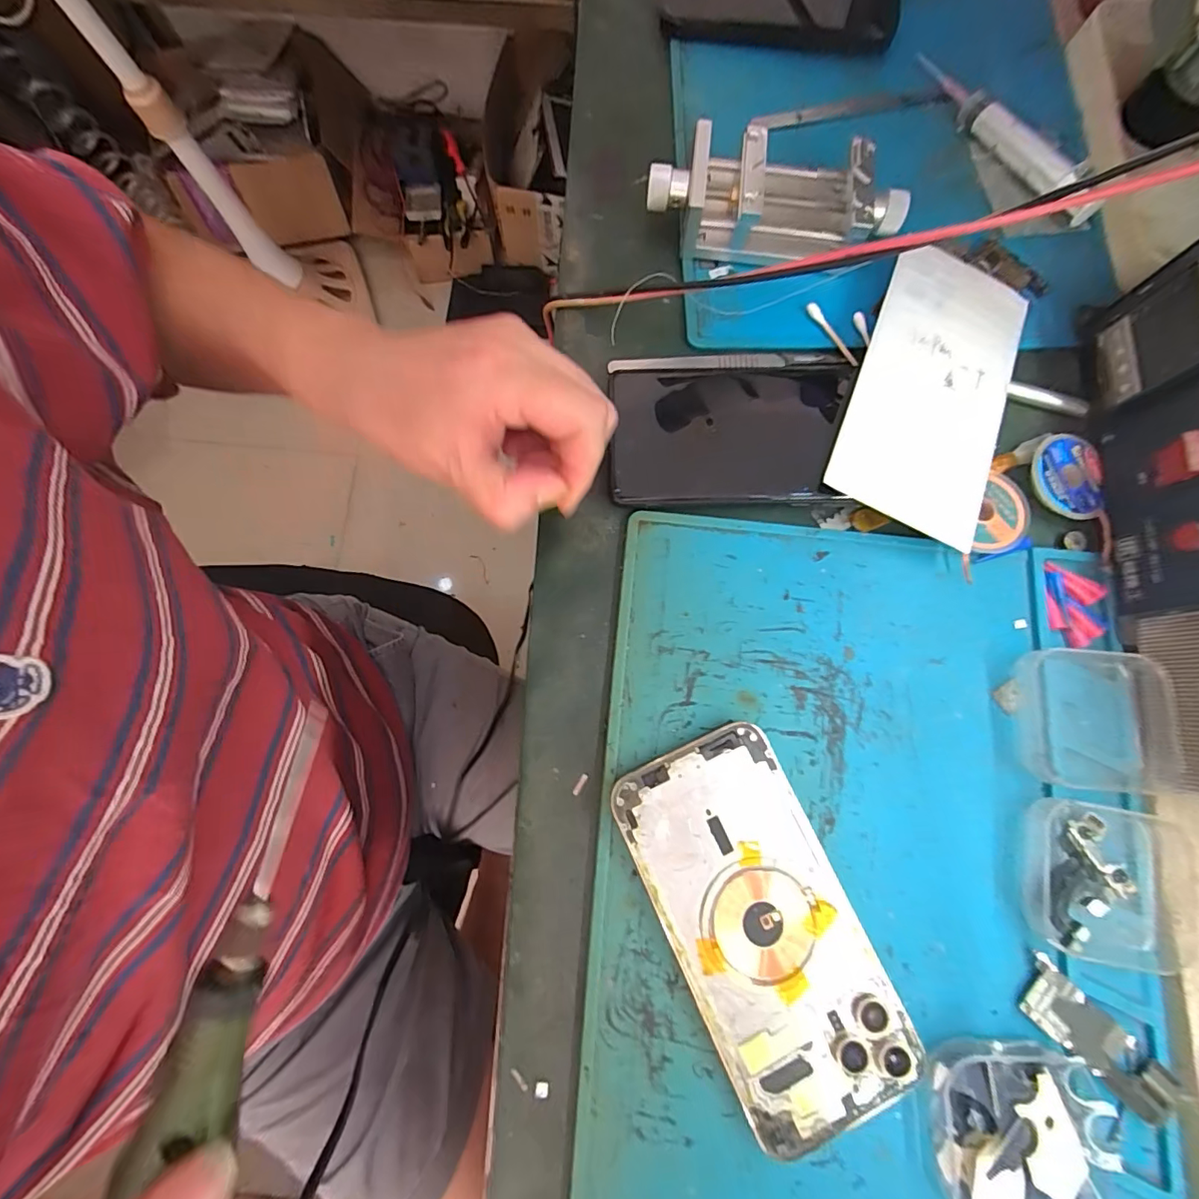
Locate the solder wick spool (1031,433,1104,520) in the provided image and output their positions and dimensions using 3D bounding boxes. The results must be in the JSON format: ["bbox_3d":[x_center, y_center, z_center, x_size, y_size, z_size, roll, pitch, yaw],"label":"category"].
[{"bbox_3d":[0.241,-0.064,0.264,0.035,0.009,0.043,5,79,2],"label":"solder wick spool"}]

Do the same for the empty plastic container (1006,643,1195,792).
[{"bbox_3d":[0.230,0.056,0.238,0.061,0.017,0.063,2,79,1],"label":"empty plastic container"}]

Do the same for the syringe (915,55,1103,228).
[{"bbox_3d":[0.240,-0.271,0.298,0.033,0.022,0.132,-33,80,-6],"label":"syringe"}]

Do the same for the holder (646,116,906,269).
[{"bbox_3d":[0.096,-0.220,0.282,0.135,0.032,0.061,7,79,2],"label":"holder"}]

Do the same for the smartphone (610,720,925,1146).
[{"bbox_3d":[0.069,0.140,0.225,0.079,0.009,0.156,-25,79,-4],"label":"smartphone"}]

